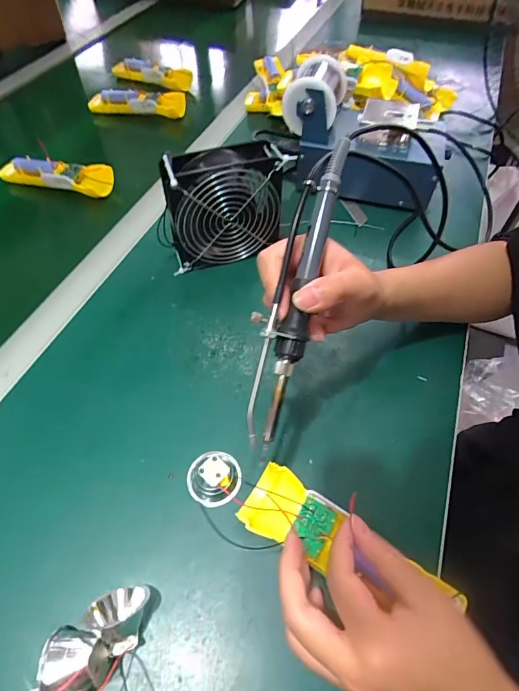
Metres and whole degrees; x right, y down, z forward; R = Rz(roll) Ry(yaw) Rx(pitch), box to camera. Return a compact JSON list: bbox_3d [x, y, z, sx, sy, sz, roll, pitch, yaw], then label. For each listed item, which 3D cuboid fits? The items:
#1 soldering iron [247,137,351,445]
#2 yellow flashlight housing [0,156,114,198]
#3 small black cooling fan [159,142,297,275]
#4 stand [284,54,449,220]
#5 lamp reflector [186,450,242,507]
[{"bbox_3d":[0.022,-0.038,0.260,0.030,0.021,0.198,14,86,8],"label":"soldering iron"},{"bbox_3d":[-0.288,-0.243,0.573,0.170,0.030,0.040,12,55,8],"label":"yellow flashlight housing"},{"bbox_3d":[-0.039,-0.152,0.451,0.123,0.128,0.044,-14,56,-10],"label":"small black cooling fan"},{"bbox_3d":[0.142,-0.273,0.525,0.199,0.133,0.108,22,57,15],"label":"stand"},{"bbox_3d":[-0.037,0.106,0.329,0.043,0.029,0.044,1,54,0],"label":"lamp reflector"}]

